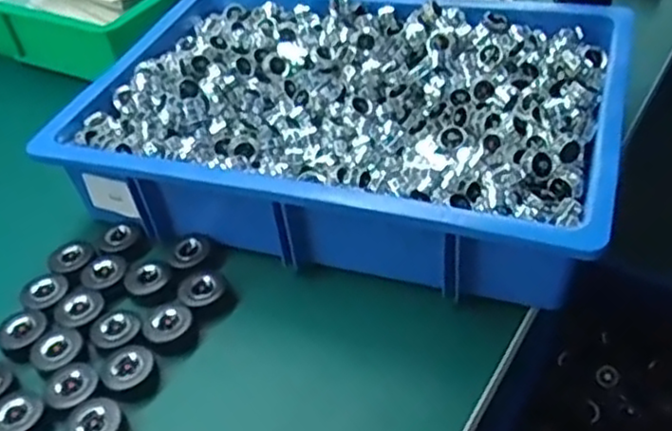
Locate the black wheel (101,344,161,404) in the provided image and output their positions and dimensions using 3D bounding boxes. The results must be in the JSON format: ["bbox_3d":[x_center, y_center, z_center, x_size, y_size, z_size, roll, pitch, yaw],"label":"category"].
[{"bbox_3d":[-0.145,0.112,0.500,0.036,0.019,0.039,-3,44,2],"label":"black wheel"}]

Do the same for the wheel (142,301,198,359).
[{"bbox_3d":[-0.122,0.083,0.523,0.035,0.022,0.037,-3,44,2],"label":"wheel"}]

